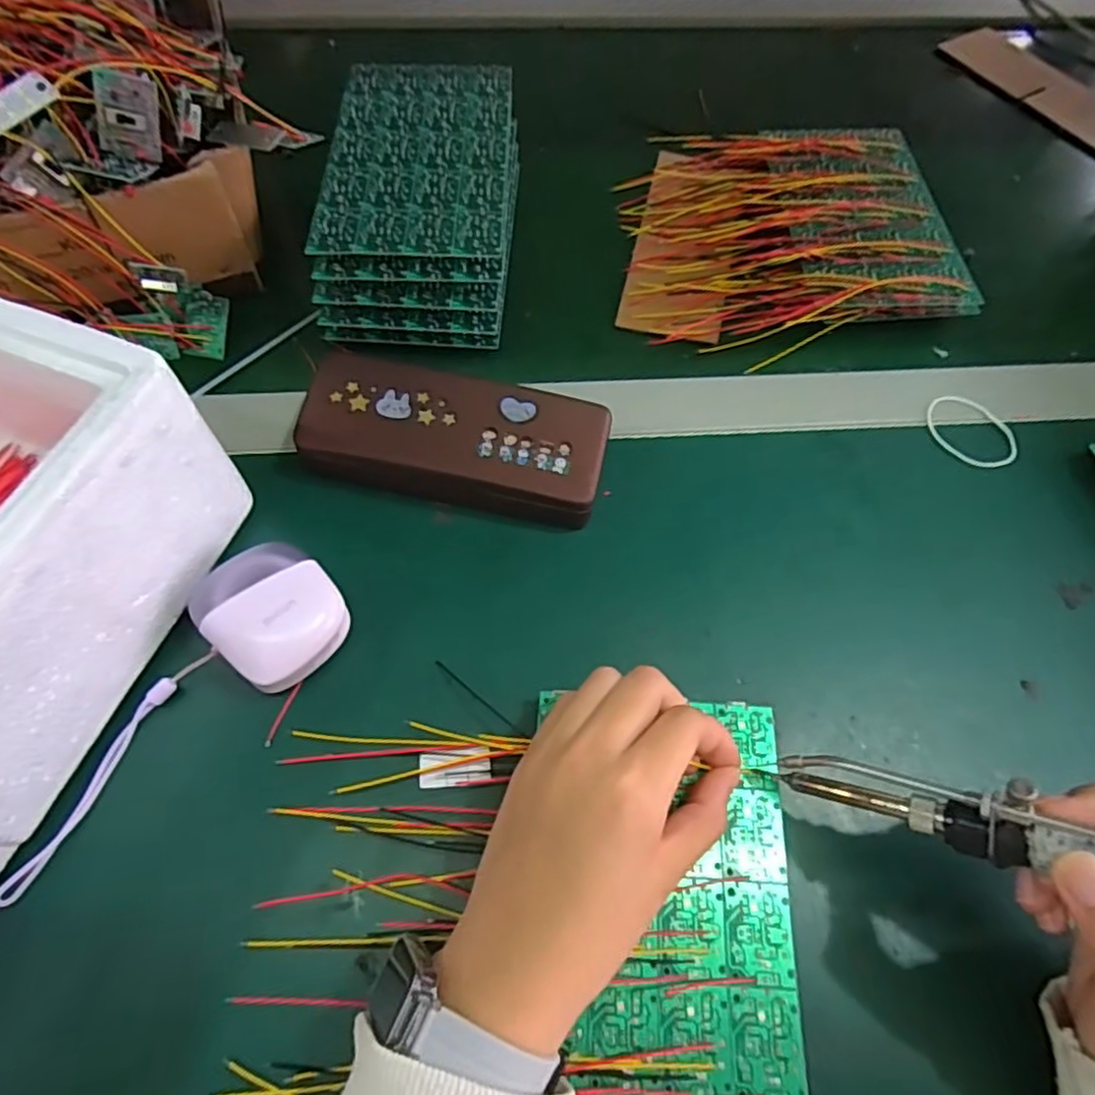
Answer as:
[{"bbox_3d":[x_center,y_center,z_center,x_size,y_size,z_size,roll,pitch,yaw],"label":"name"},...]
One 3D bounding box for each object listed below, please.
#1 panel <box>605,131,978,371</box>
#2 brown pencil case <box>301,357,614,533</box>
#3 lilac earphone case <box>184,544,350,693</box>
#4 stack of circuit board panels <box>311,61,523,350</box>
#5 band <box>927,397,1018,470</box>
[{"bbox_3d":[0.155,-0.213,0.443,0.205,0.036,0.187,2,62,-1],"label":"panel"},{"bbox_3d":[-0.047,-0.050,0.341,0.151,0.042,0.067,11,62,4],"label":"brown pencil case"},{"bbox_3d":[-0.123,0.030,0.300,0.060,0.036,0.053,37,67,16],"label":"lilac earphone case"},{"bbox_3d":[-0.073,-0.210,0.412,0.106,0.076,0.174,3,62,-1],"label":"stack of circuit board panels"},{"bbox_3d":[0.245,-0.067,0.384,0.052,0.005,0.042,33,66,14],"label":"band"}]

